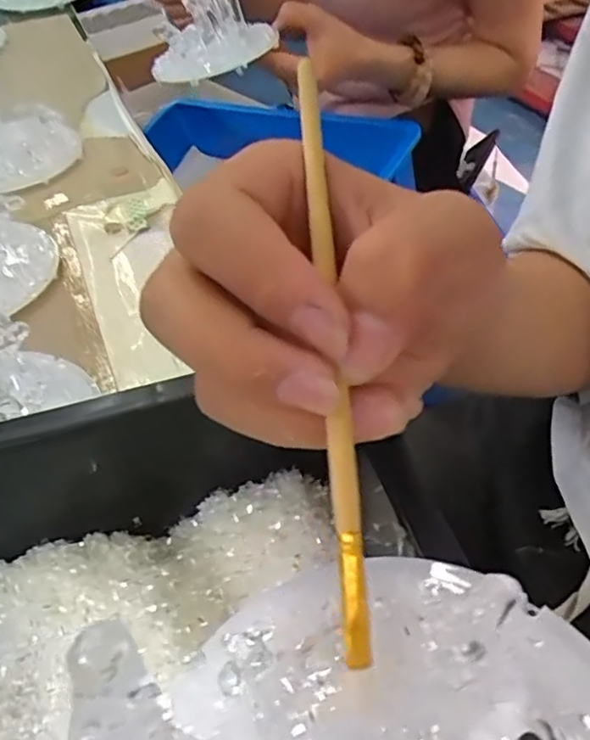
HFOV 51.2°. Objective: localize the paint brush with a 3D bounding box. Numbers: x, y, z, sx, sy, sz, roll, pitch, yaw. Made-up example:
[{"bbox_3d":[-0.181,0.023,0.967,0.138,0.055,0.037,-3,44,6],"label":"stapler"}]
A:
[{"bbox_3d":[0.009,-0.004,0.153,0.007,0.004,0.157,-5,80,0],"label":"paint brush"}]

